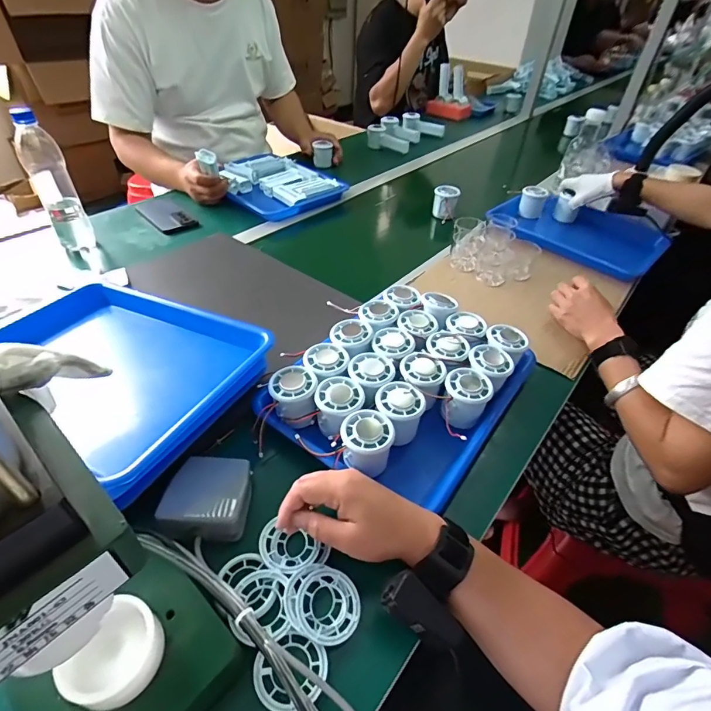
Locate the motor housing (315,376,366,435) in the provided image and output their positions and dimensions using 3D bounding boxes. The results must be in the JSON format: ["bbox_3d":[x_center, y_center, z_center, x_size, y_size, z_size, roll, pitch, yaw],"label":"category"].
[{"bbox_3d":[-0.019,0.061,0.487,0.055,0.045,0.058,2,42,-2],"label":"motor housing"}]

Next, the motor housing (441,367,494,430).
[{"bbox_3d":[0.133,0.055,0.511,0.052,0.060,0.056,17,44,15],"label":"motor housing"}]

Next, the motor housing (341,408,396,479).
[{"bbox_3d":[0.012,0.096,0.454,0.053,0.050,0.054,9,43,6],"label":"motor housing"}]

